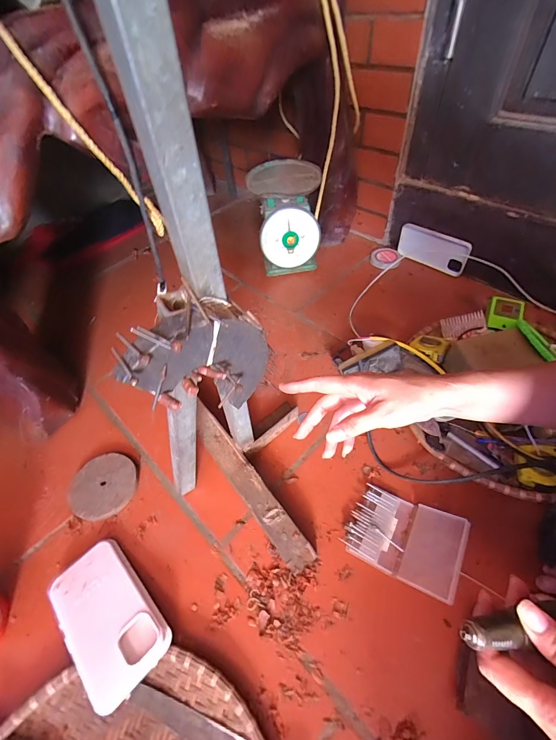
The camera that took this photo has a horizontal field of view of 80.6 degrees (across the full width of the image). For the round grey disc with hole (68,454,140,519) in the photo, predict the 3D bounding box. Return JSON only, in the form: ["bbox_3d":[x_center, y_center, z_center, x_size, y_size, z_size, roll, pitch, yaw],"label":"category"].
[{"bbox_3d":[-0.274,0.181,0.515,0.101,0.016,0.100,-3,52,4],"label":"round grey disc with hole"}]

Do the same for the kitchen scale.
[{"bbox_3d":[0.020,-0.353,0.774,0.150,0.195,0.148,-5,52,2],"label":"kitchen scale"}]

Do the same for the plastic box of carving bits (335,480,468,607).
[{"bbox_3d":[0.162,0.215,0.425,0.131,0.037,0.096,23,58,21],"label":"plastic box of carving bits"}]

